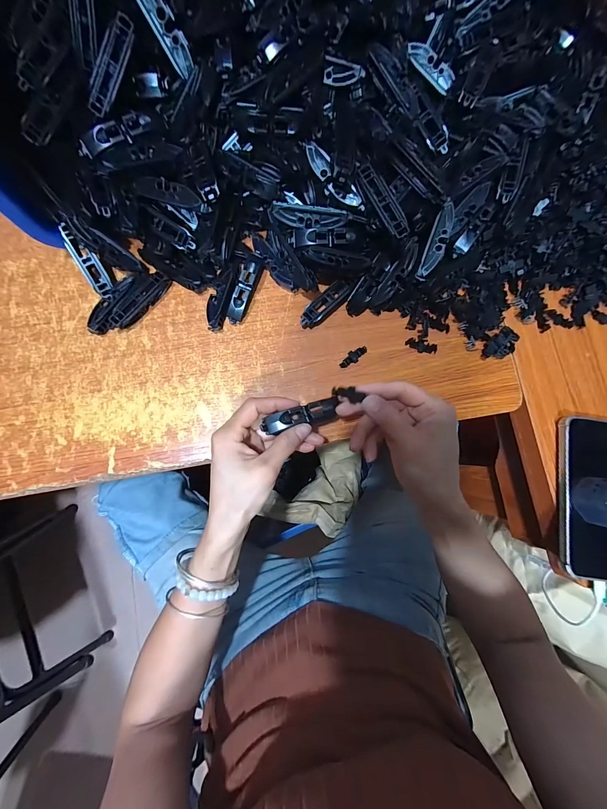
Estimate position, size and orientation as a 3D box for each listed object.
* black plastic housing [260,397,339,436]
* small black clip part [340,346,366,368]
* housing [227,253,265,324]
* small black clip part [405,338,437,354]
[{"bbox_3d":[0.000,0.010,0.272,0.069,0.008,0.018,-15,83,-13],"label":"black plastic housing"},{"bbox_3d":[0.056,-0.053,0.347,0.035,0.004,0.013,-38,86,-8],"label":"small black clip part"},{"bbox_3d":[-0.063,-0.126,0.339,0.020,0.027,0.076,20,95,-1],"label":"housing"},{"bbox_3d":[0.135,-0.068,0.353,0.035,0.005,0.015,12,81,-2],"label":"small black clip part"}]

